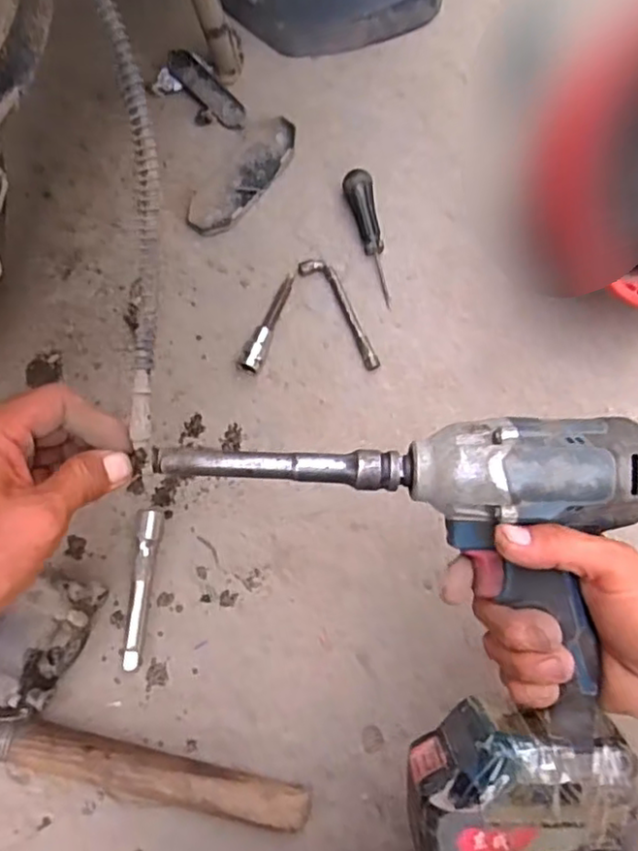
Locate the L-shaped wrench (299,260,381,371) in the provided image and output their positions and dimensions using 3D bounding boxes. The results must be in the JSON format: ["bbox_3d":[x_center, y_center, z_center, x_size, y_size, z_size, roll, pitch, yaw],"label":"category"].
[{"bbox_3d":[0.022,-0.101,0.581,0.023,0.011,0.115,-32,80,-7],"label":"L-shaped wrench"}]

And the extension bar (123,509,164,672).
[{"bbox_3d":[-0.143,0.130,0.528,0.018,0.017,0.124,5,78,1],"label":"extension bar"}]

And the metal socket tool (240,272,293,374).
[{"bbox_3d":[-0.045,-0.092,0.574,0.016,0.018,0.094,18,79,3],"label":"metal socket tool"}]

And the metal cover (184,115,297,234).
[{"bbox_3d":[-0.070,-0.230,0.602,0.049,0.013,0.130,36,80,7],"label":"metal cover"}]

